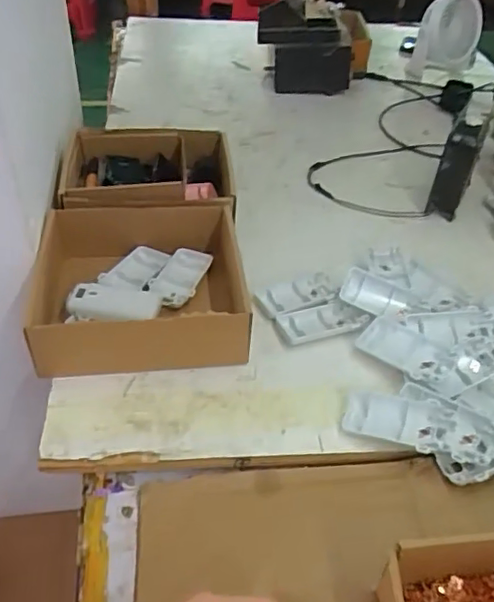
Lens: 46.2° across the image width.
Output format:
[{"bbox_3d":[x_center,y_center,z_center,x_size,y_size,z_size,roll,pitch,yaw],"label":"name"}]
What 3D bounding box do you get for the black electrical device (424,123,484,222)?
[{"bbox_3d":[0.284,-0.175,0.789,0.043,0.126,0.044,24,20,28],"label":"black electrical device"}]

